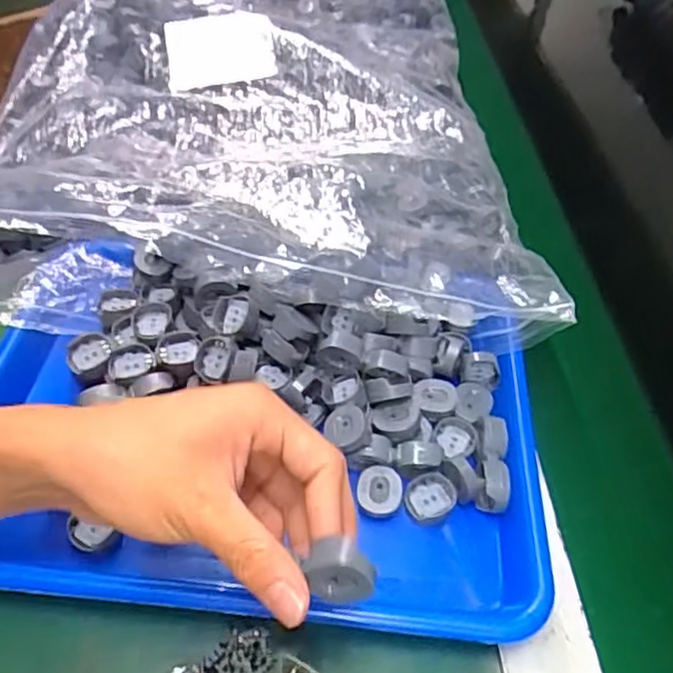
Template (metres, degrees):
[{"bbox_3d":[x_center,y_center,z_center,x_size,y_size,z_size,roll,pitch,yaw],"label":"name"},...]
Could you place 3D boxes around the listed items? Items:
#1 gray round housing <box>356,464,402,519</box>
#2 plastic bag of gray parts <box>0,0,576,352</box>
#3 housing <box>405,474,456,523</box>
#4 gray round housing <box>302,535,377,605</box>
[{"bbox_3d":[0.024,0.090,0.364,0.026,0.017,0.026,2,48,-2],"label":"gray round housing"},{"bbox_3d":[-0.083,-0.230,0.576,0.450,0.093,0.569,2,48,-2],"label":"plastic bag of gray parts"},{"bbox_3d":[0.054,0.094,0.366,0.029,0.010,0.025,-16,70,-5],"label":"housing"},{"bbox_3d":[0.001,0.090,0.245,0.026,0.023,0.015,3,48,-1],"label":"gray round housing"}]

